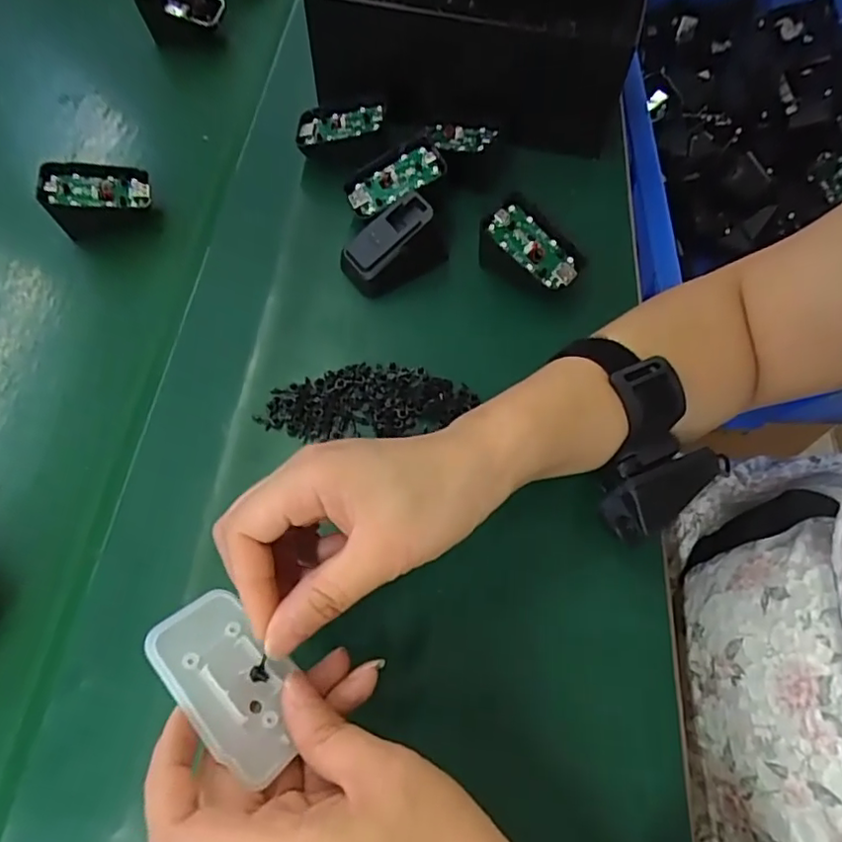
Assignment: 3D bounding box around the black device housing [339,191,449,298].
[{"bbox_3d":[-0.018,-0.118,0.409,0.070,0.039,0.037,-27,64,-12],"label":"black device housing"}]

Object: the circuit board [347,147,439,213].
[{"bbox_3d":[-0.020,-0.167,0.422,0.065,0.007,0.034,-29,64,4],"label":"circuit board"}]

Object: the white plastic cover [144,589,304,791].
[{"bbox_3d":[-0.071,0.098,0.229,0.067,0.009,0.040,47,34,9],"label":"white plastic cover"}]

